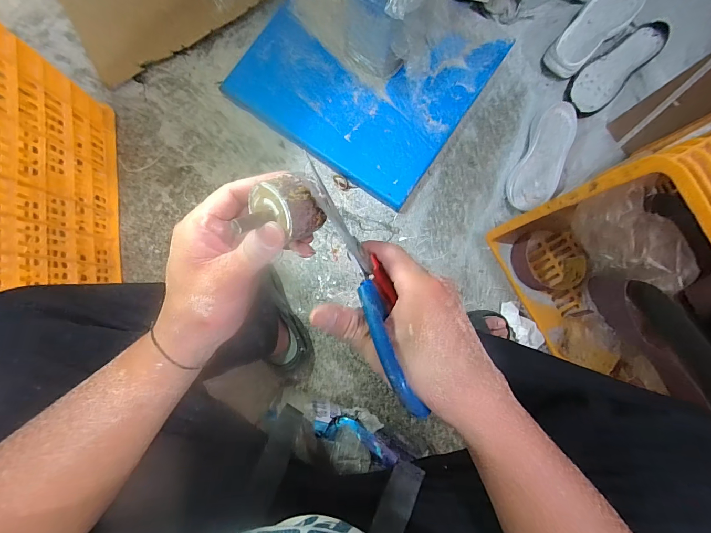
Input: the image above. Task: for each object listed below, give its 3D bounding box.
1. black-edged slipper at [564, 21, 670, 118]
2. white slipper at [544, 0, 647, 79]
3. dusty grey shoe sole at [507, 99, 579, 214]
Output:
[{"bbox_3d":[0.606,-0.467,0.786,0.294,0.046,0.103,-44,87,-4],"label":"black-edged slipper"},{"bbox_3d":[0.548,-0.553,0.777,0.247,0.042,0.103,-45,87,11],"label":"white slipper"},{"bbox_3d":[0.434,-0.247,0.786,0.110,0.039,0.264,27,85,2],"label":"dusty grey shoe sole"}]

